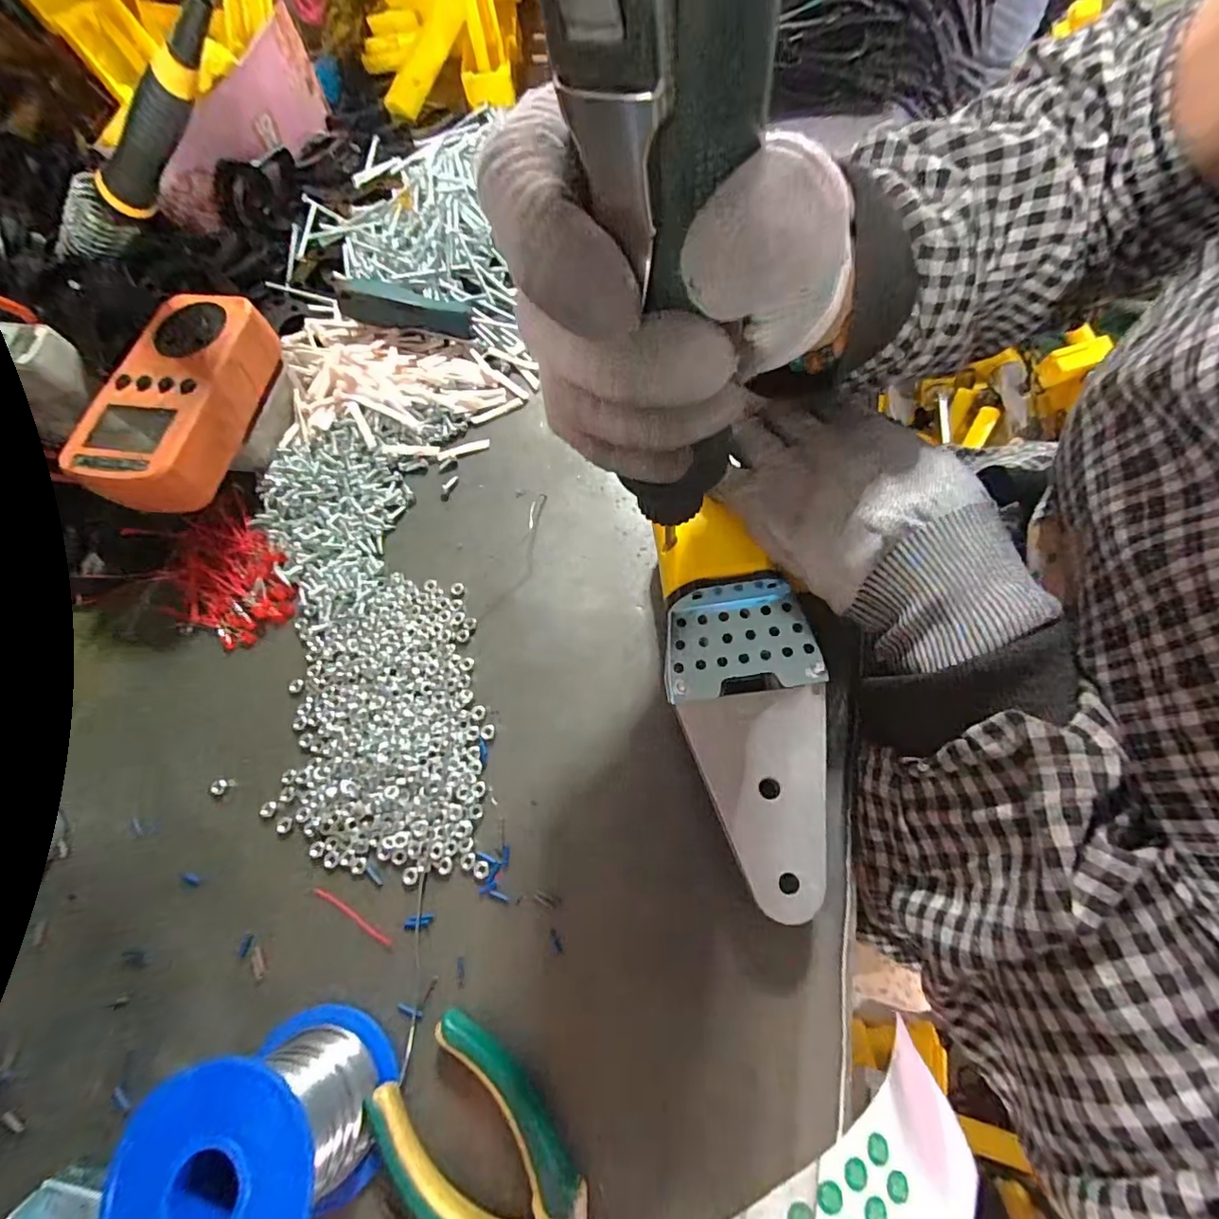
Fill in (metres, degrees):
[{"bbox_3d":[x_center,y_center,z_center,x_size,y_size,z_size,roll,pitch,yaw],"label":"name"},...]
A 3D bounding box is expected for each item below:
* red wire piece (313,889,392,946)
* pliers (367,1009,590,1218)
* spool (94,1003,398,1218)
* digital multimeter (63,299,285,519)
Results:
[{"bbox_3d":[-0.115,0.137,0.249,0.043,0.004,0.004,27,71,13],"label":"red wire piece"},{"bbox_3d":[-0.024,0.226,0.197,0.050,0.018,0.152,-40,71,-13],"label":"pliers"},{"bbox_3d":[-0.119,0.185,0.194,0.058,0.068,0.060,-1,67,3],"label":"spool"},{"bbox_3d":[-0.233,-0.116,0.308,0.066,0.031,0.127,6,68,6],"label":"digital multimeter"}]

